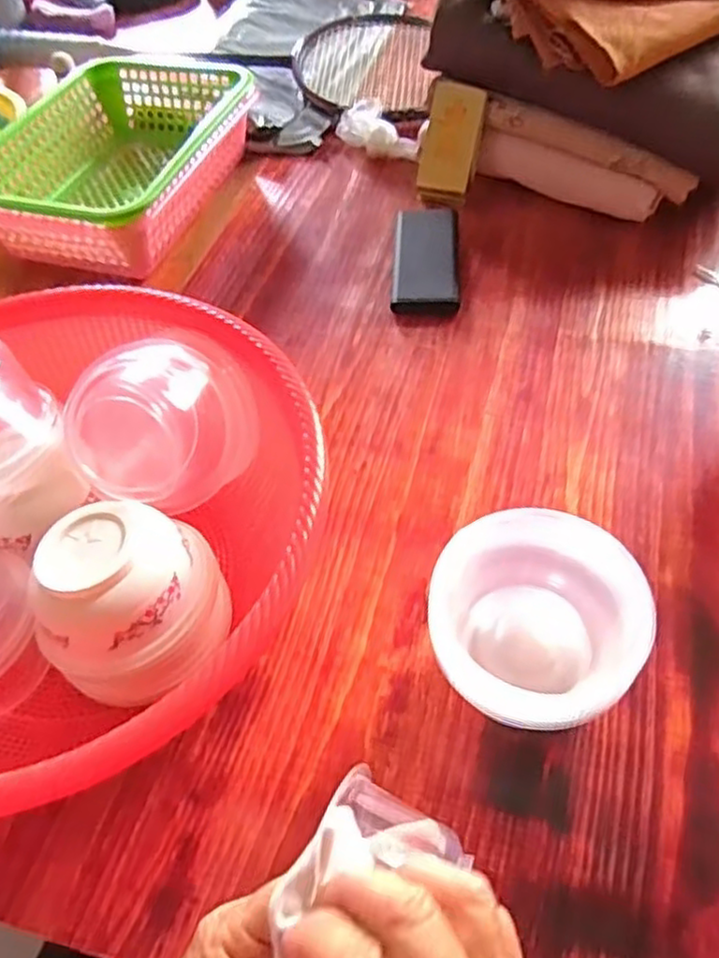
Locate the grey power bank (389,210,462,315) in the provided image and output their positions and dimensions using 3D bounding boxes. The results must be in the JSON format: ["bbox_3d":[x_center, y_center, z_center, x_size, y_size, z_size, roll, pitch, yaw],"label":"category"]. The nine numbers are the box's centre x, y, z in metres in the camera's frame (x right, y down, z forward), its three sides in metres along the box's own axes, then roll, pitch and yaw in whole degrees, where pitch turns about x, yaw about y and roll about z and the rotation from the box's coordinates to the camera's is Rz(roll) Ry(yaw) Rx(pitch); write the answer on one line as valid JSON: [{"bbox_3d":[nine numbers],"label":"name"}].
[{"bbox_3d":[0.066,-0.213,0.688,0.064,0.017,0.147,2,53,5],"label":"grey power bank"}]

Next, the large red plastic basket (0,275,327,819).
[{"bbox_3d":[-0.194,0.035,0.442,0.336,0.144,0.338,-2,52,3],"label":"large red plastic basket"}]

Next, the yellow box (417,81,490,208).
[{"bbox_3d":[0.096,-0.348,0.740,0.053,0.115,0.022,19,25,18],"label":"yellow box"}]

